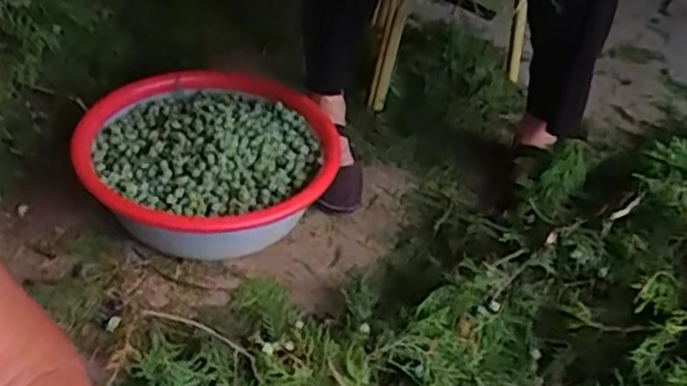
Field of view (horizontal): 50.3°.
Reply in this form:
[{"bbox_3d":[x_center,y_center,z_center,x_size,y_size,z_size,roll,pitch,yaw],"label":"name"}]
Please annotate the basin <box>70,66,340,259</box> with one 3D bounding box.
[{"bbox_3d":[-0.206,-0.053,1.102,0.360,0.124,0.360,4,40,-4],"label":"basin"}]

